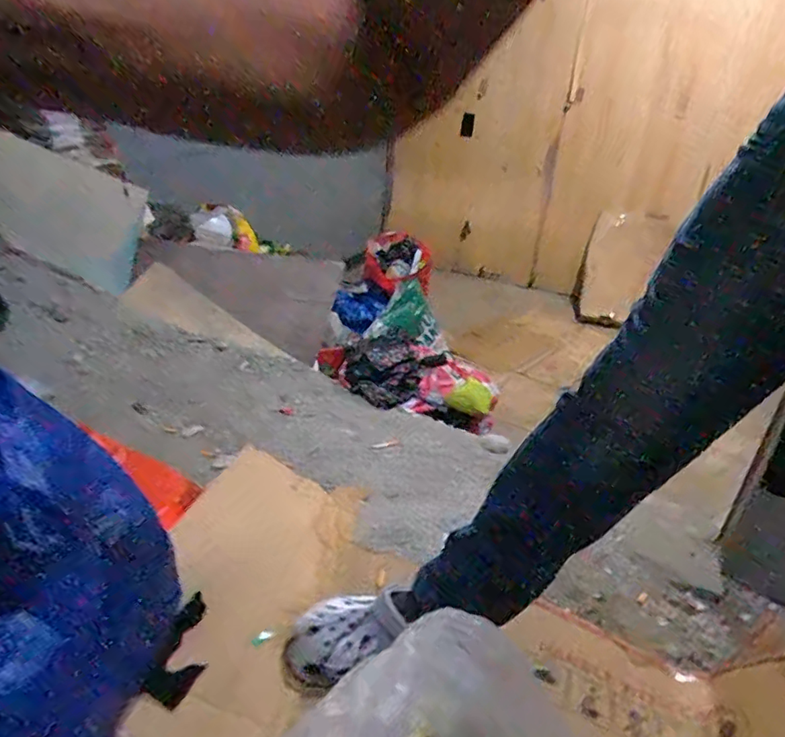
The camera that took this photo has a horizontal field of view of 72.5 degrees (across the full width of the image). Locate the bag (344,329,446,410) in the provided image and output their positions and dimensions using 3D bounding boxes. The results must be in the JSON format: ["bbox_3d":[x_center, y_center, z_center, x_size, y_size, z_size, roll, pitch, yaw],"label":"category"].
[{"bbox_3d":[-0.013,-0.011,1.406,0.211,0.101,0.263,19,30,25],"label":"bag"}]

